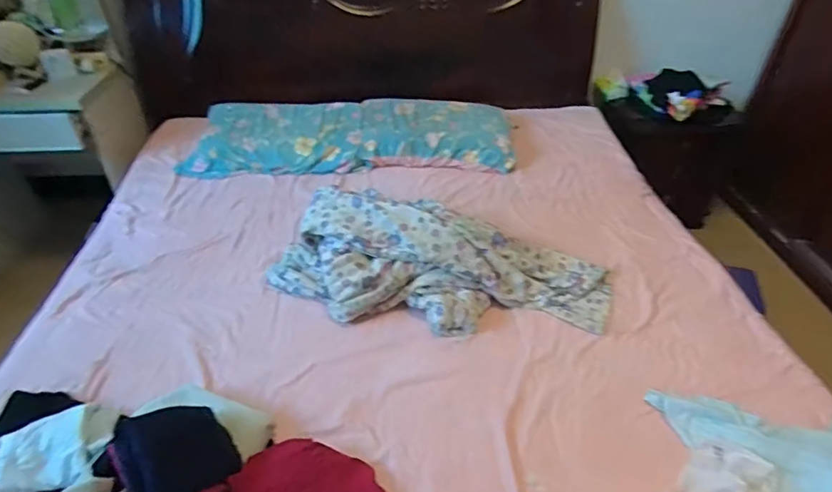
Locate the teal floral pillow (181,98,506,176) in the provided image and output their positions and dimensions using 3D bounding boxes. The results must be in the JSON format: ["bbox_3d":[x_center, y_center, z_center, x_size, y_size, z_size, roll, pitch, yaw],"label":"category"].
[{"bbox_3d":[-0.221,-0.403,1.800,1.103,0.117,0.362,-1,40,-1],"label":"teal floral pillow"}]

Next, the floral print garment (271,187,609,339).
[{"bbox_3d":[0.069,0.026,1.242,0.806,0.186,0.330,8,41,9],"label":"floral print garment"}]

